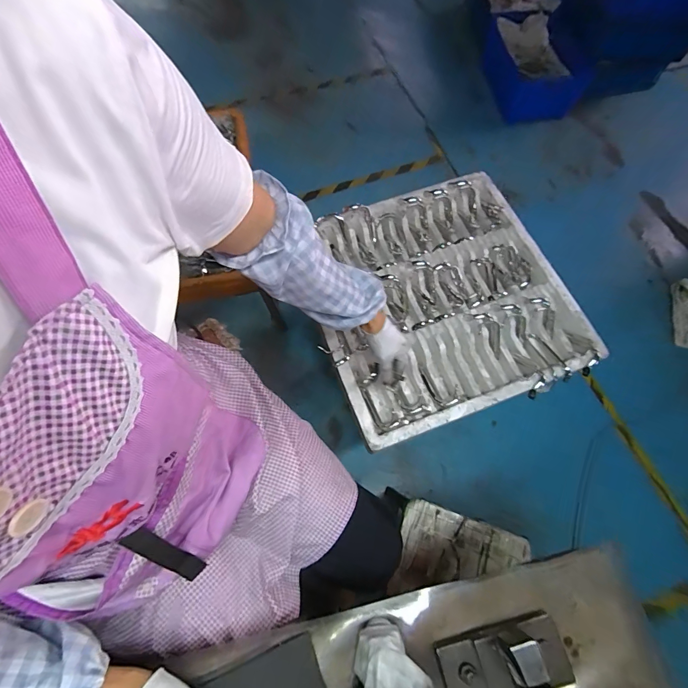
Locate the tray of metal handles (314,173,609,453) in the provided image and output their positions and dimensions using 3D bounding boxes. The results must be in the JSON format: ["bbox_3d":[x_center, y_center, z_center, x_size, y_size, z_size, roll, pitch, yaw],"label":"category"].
[{"bbox_3d":[0.214,-0.110,0.854,0.546,0.078,0.549,-18,69,-7],"label":"tray of metal handles"}]

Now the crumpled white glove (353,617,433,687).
[{"bbox_3d":[0.038,0.339,0.363,0.072,0.066,0.098,24,70,9],"label":"crumpled white glove"}]

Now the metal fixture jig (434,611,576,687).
[{"bbox_3d":[0.167,0.325,0.365,0.129,0.071,0.066,-16,69,-7],"label":"metal fixture jig"}]

